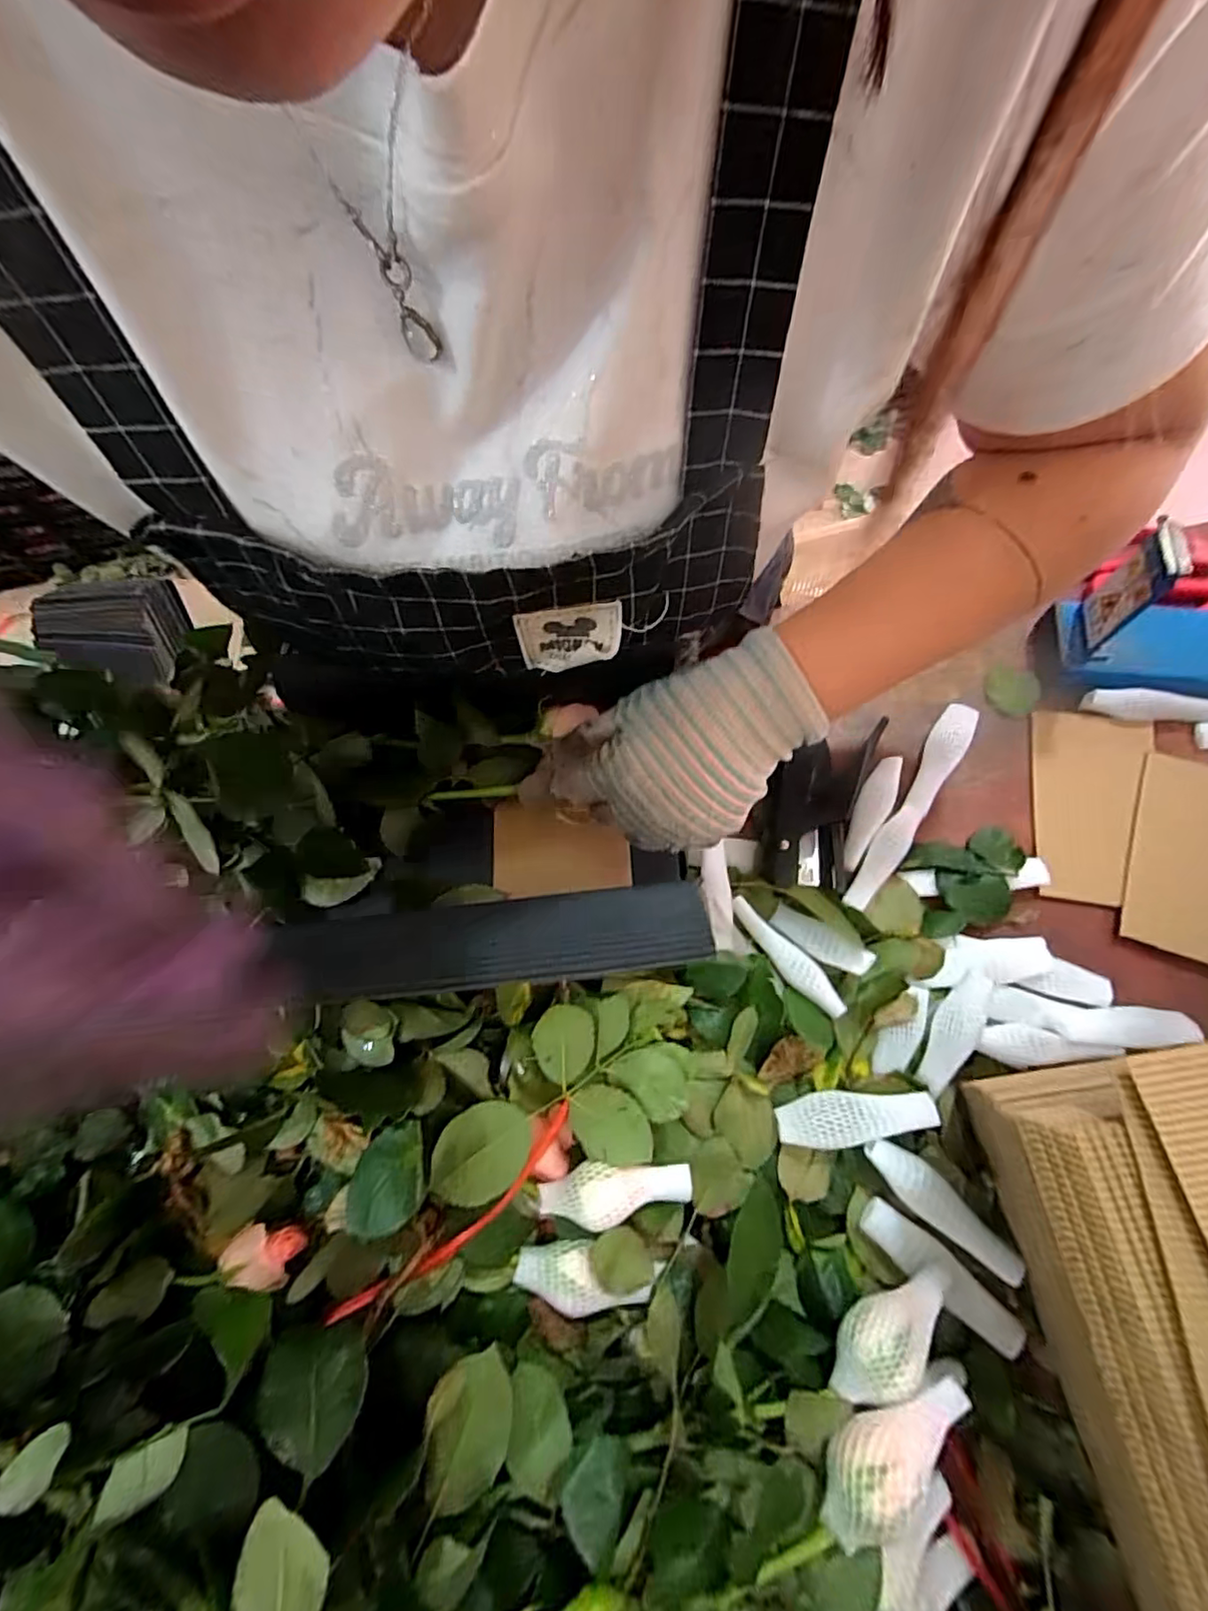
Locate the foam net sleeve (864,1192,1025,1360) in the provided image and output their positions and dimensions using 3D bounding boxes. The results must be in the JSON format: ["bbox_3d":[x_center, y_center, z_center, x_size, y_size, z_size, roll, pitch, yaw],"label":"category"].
[{"bbox_3d":[0.183,0.255,0.321,0.088,0.019,0.021,37,78,17],"label":"foam net sleeve"}]

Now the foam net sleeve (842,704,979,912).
[{"bbox_3d":[0.215,-0.001,0.406,0.023,0.013,0.173,31,77,15],"label":"foam net sleeve"}]

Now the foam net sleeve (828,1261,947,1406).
[{"bbox_3d":[0.141,0.252,0.285,0.079,0.027,0.031,-22,70,-26],"label":"foam net sleeve"}]

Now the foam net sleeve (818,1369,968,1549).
[{"bbox_3d":[0.124,0.279,0.254,0.078,0.025,0.031,-35,71,-7],"label":"foam net sleeve"}]

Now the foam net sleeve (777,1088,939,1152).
[{"bbox_3d":[0.145,0.181,0.342,0.087,0.010,0.029,-12,70,10],"label":"foam net sleeve"}]

